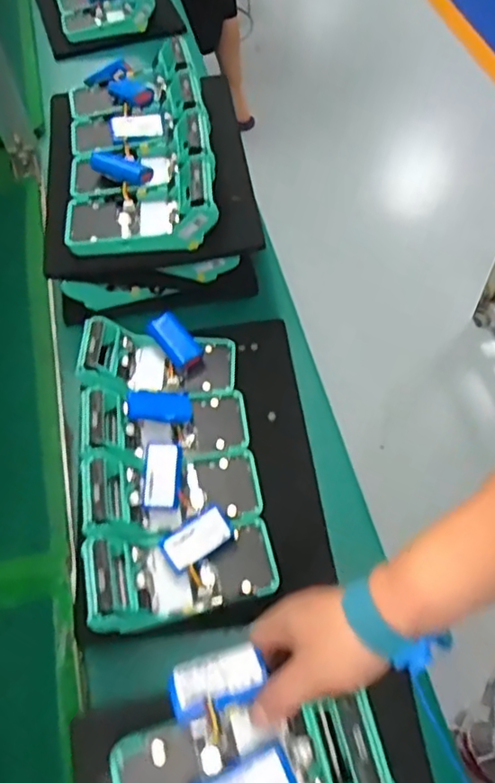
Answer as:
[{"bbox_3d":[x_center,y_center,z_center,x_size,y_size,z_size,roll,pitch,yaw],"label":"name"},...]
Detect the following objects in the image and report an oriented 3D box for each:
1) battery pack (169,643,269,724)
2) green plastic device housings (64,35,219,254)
[{"bbox_3d":[-0.020,0.200,0.419,0.066,0.019,0.037,-15,39,-7],"label":"battery pack"},{"bbox_3d":[-0.137,-0.314,0.753,0.174,0.060,0.338,-9,59,-2],"label":"green plastic device housings"}]

